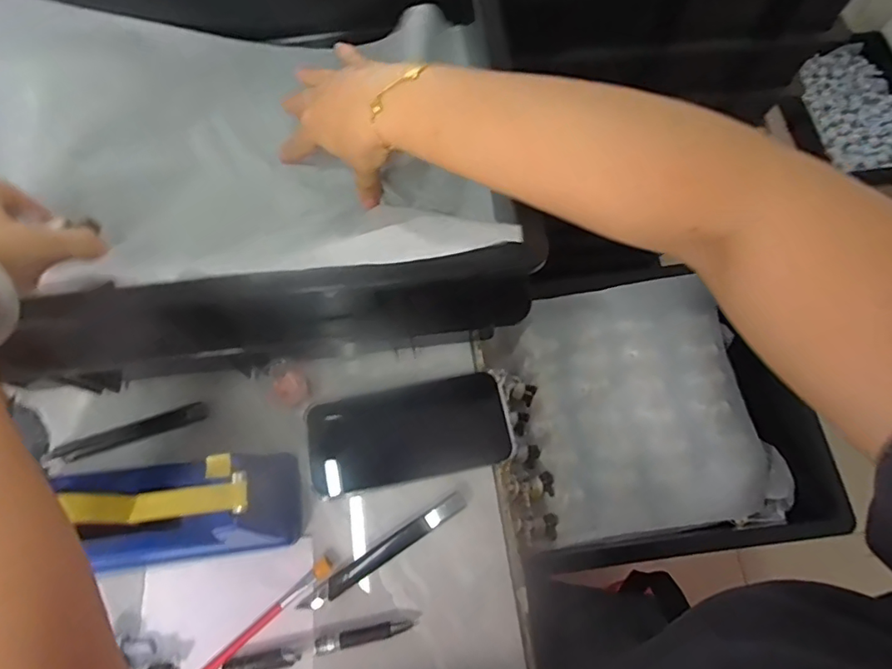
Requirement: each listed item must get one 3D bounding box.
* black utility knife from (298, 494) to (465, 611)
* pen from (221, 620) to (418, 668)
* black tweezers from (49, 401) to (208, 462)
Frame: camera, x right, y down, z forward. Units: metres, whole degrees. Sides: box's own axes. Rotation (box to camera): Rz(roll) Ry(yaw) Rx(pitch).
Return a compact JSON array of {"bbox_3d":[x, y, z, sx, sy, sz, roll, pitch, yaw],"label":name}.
[{"bbox_3d":[-0.046,0.167,0.413,0.142,0.004,0.014,-32,72,-11],"label":"black utility knife"},{"bbox_3d":[-0.092,0.229,0.391,0.137,0.009,0.014,-12,69,-4],"label":"pen"},{"bbox_3d":[-0.265,0.083,0.450,0.128,0.006,0.018,-17,70,-5],"label":"black tweezers"}]

